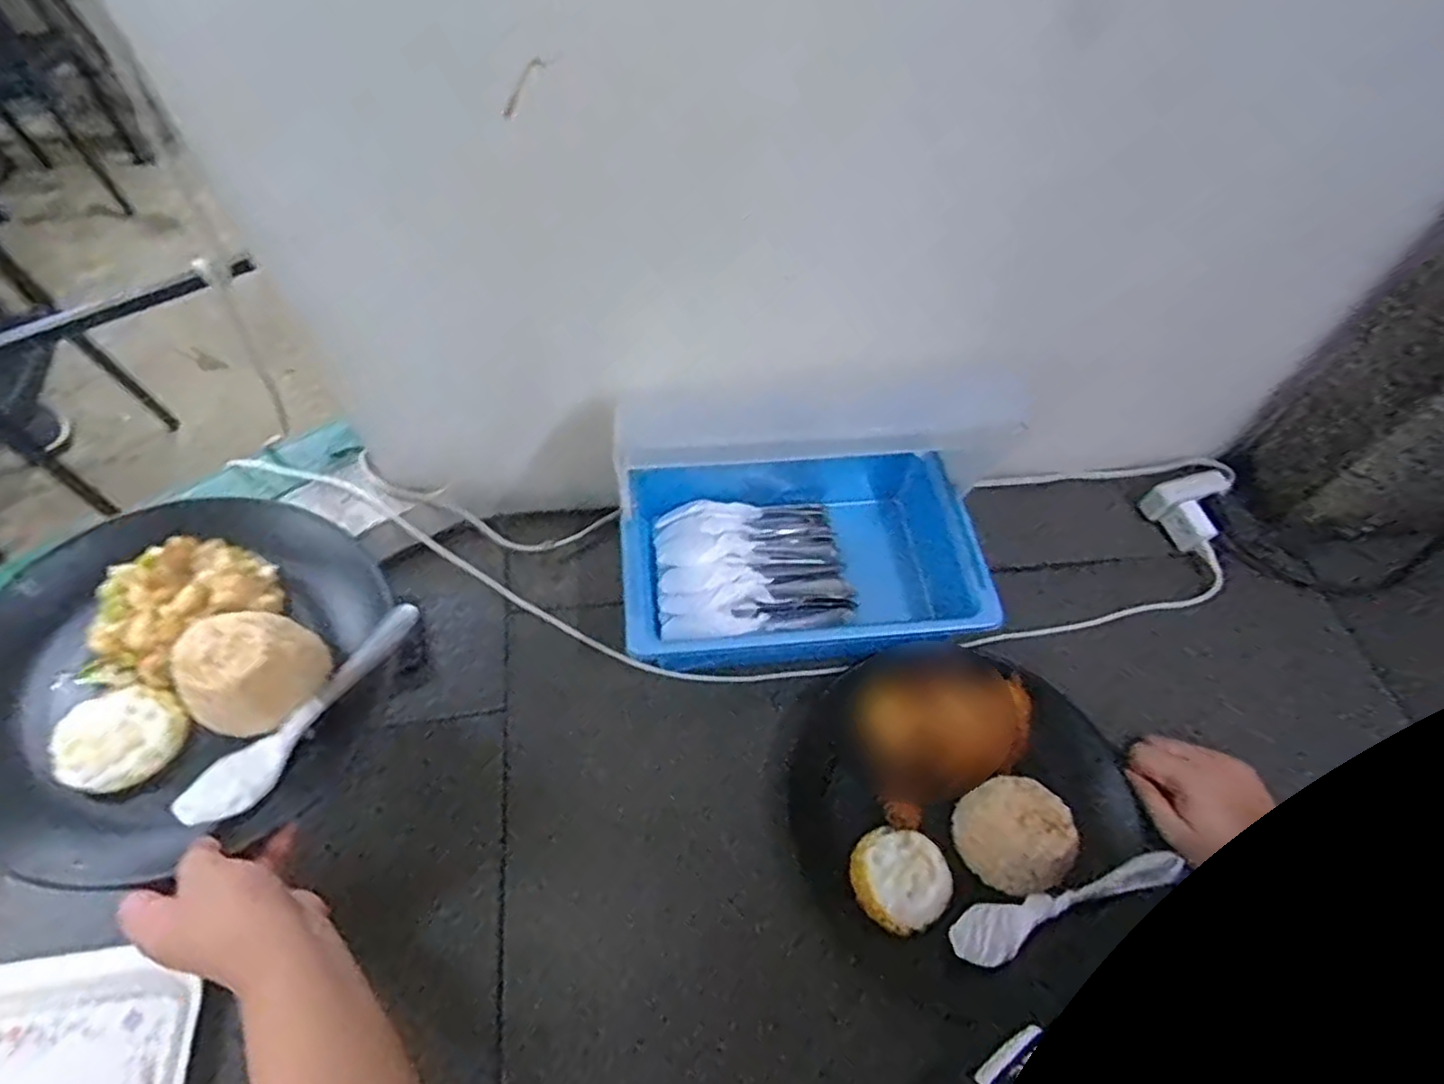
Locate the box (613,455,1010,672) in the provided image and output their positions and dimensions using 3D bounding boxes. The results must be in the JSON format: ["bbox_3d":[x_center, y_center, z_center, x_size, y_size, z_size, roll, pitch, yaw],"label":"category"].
[{"bbox_3d":[0.067,0.009,0.669,0.311,0.089,0.217,-3,56,-5],"label":"box"}]

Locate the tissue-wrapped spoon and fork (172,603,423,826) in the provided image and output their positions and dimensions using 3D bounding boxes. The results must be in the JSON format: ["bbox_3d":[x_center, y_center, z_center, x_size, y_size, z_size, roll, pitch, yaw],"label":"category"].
[{"bbox_3d":[-0.290,0.117,0.502,0.034,0.018,0.184,29,59,15],"label":"tissue-wrapped spoon and fork"}]

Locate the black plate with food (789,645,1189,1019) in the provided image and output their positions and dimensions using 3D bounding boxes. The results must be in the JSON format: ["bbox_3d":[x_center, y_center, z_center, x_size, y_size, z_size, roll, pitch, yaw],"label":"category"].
[{"bbox_3d":[0.189,0.200,0.552,0.259,0.063,0.252,2,56,-2],"label":"black plate with food"}]

